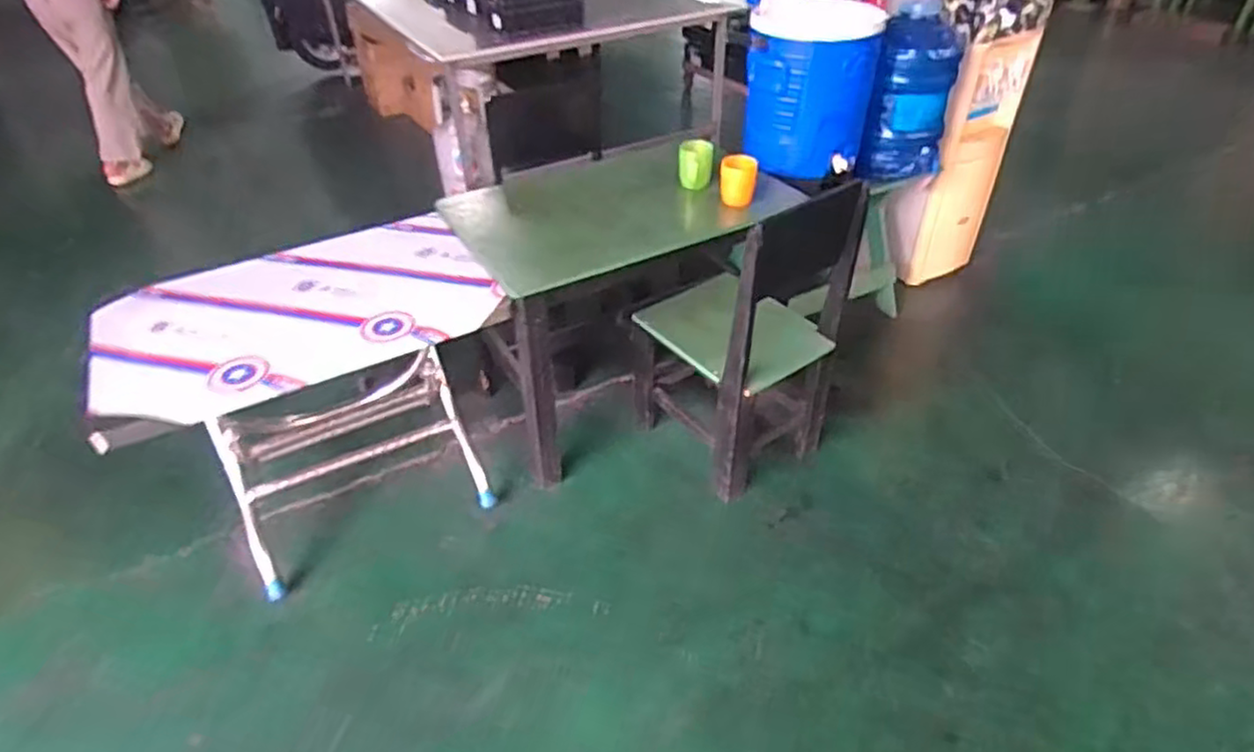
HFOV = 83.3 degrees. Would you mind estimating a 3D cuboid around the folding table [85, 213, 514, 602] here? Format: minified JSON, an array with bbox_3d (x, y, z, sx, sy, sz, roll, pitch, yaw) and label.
[{"bbox_3d":[-0.698,0.020,1.673,0.780,0.548,0.522,-25,46,-25],"label":"folding table"}]

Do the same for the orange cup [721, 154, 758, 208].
[{"bbox_3d":[0.267,-0.468,1.681,0.083,0.095,0.094,6,41,9],"label":"orange cup"}]

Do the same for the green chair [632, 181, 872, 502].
[{"bbox_3d":[0.266,-0.132,1.703,0.364,0.707,0.400,-28,47,-27],"label":"green chair"}]

